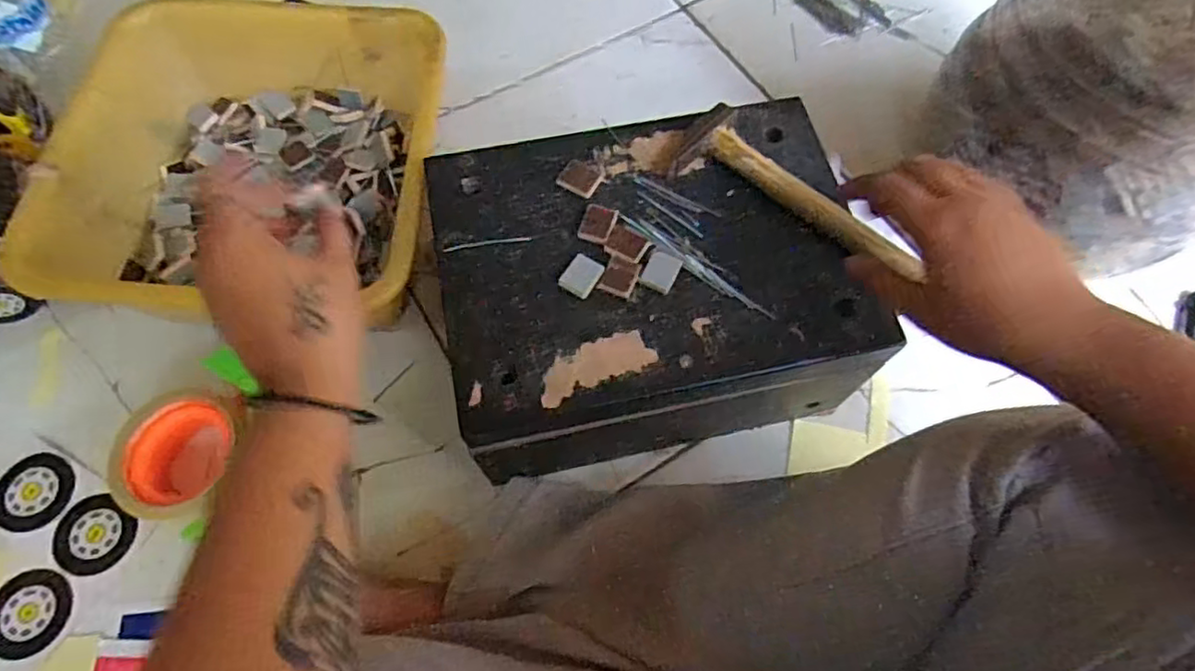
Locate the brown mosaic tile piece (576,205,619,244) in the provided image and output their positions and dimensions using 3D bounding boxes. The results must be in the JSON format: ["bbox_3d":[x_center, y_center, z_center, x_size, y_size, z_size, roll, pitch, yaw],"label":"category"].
[{"bbox_3d":[0.000,-0.073,0.421,0.021,0.004,0.027,17,67,7],"label":"brown mosaic tile piece"}]

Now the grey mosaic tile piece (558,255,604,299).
[{"bbox_3d":[-0.010,-0.038,0.410,0.021,0.004,0.026,30,69,12],"label":"grey mosaic tile piece"}]

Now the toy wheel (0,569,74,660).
[{"bbox_3d":[-0.398,0.194,0.453,0.053,0.005,0.056,0,66,-1],"label":"toy wheel"}]

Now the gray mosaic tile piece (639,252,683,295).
[{"bbox_3d":[0.041,-0.041,0.414,0.020,0.004,0.026,26,68,11],"label":"gray mosaic tile piece"}]

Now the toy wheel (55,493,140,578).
[{"bbox_3d":[-0.371,0.147,0.477,0.053,0.005,0.050,8,62,-15],"label":"toy wheel"}]

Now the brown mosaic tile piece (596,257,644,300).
[{"bbox_3d":[0.014,-0.038,0.410,0.021,0.004,0.024,22,68,9],"label":"brown mosaic tile piece"}]

